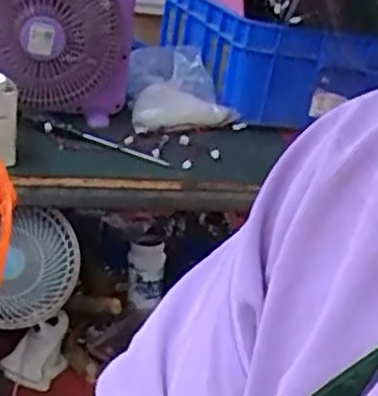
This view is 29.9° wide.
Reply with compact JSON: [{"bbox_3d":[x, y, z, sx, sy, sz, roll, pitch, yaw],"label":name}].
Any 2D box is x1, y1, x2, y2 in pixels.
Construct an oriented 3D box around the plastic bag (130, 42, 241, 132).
[{"bbox_3d":[-0.017,-0.222,1.382,0.199,0.093,0.338,5,24,-6],"label":"plastic bag"}]

